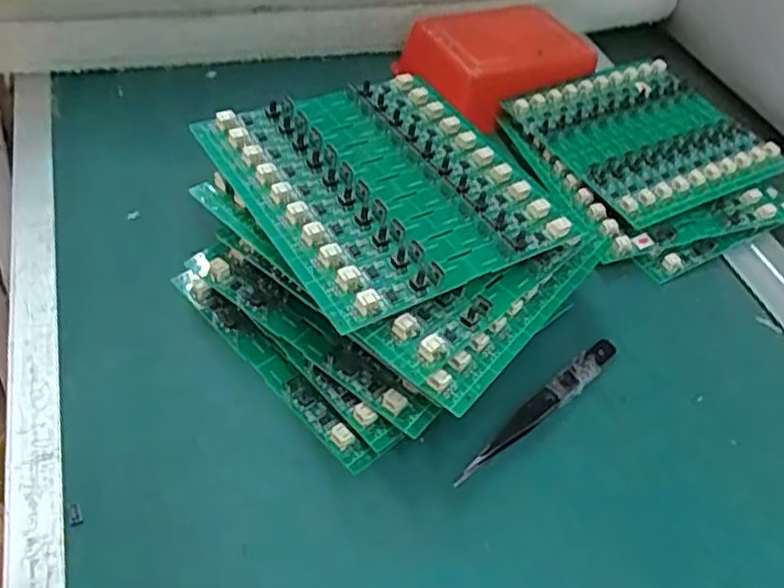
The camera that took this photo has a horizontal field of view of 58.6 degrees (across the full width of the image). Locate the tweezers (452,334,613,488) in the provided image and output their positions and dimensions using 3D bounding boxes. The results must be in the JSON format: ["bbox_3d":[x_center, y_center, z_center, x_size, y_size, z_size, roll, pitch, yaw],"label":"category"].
[{"bbox_3d":[0.071,0.051,0.326,0.118,0.008,0.012,-32,61,-33],"label":"tweezers"}]

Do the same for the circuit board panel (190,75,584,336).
[{"bbox_3d":[-0.005,-0.055,0.329,0.125,0.016,0.141,-22,56,-28],"label":"circuit board panel"}]

